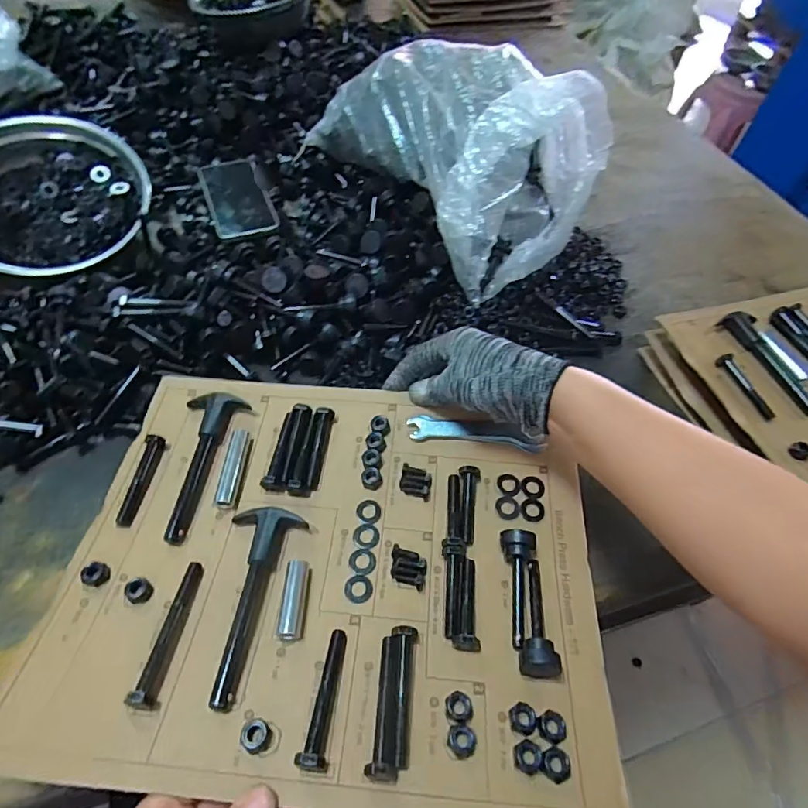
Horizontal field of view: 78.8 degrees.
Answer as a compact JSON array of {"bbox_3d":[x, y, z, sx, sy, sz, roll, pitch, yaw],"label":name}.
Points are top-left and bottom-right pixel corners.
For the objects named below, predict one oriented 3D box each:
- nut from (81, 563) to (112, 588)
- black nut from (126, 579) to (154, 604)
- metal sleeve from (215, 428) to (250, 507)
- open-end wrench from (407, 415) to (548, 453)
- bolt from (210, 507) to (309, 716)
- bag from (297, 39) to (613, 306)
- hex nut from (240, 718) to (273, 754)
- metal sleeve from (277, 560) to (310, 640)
[{"bbox_3d":[-0.219,0.121,0.349,0.015,0.011,0.016,3,53,-3],"label":"nut"},{"bbox_3d":[-0.185,0.131,0.344,0.017,0.009,0.016,3,53,-3],"label":"black nut"},{"bbox_3d":[-0.141,0.051,0.405,0.013,0.012,0.067,5,53,-1],"label":"metal sleeve"},{"bbox_3d":[0.064,0.026,0.429,0.115,0.007,0.023,7,53,0],"label":"open-end wrench"},{"bbox_3d":[-0.103,0.133,0.338,0.051,0.013,0.130,4,53,-2],"label":"bolt"},{"bbox_3d":[0.057,-0.338,0.626,0.220,0.165,0.377,-35,64,-27],"label":"bag"},{"bbox_3d":[-0.086,0.195,0.288,0.017,0.008,0.017,36,58,20],"label":"hex nut"},{"bbox_3d":[-0.076,0.134,0.341,0.015,0.010,0.051,3,53,-3],"label":"metal sleeve"}]

